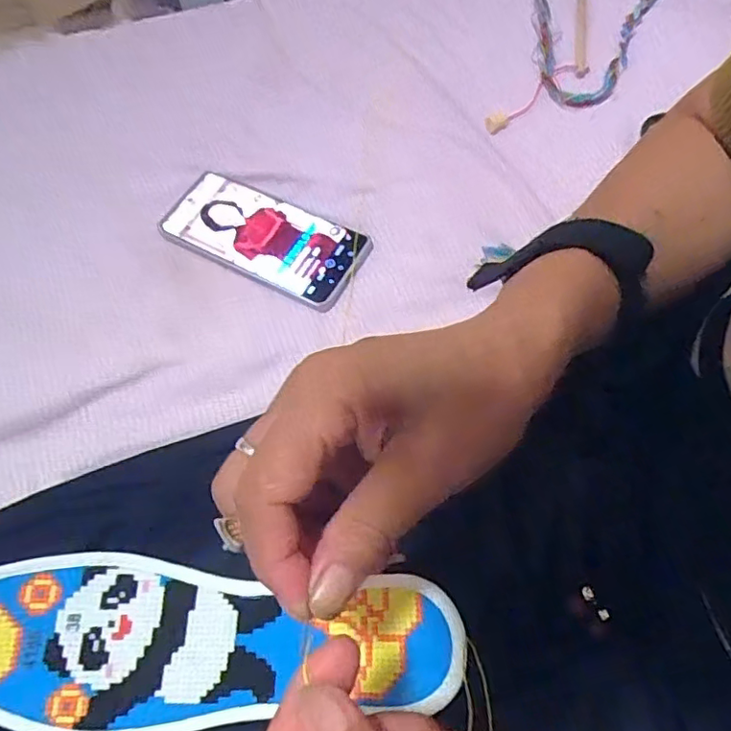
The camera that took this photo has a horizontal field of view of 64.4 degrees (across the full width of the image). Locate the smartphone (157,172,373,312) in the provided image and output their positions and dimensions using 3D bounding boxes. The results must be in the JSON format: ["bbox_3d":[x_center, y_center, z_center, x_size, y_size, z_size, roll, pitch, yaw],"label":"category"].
[{"bbox_3d":[-0.082,-0.105,0.462,0.161,0.011,0.077,24,66,16],"label":"smartphone"}]

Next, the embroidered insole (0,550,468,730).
[{"bbox_3d":[-0.072,0.120,0.251,0.221,0.026,0.071,0,62,0],"label":"embroidered insole"}]

